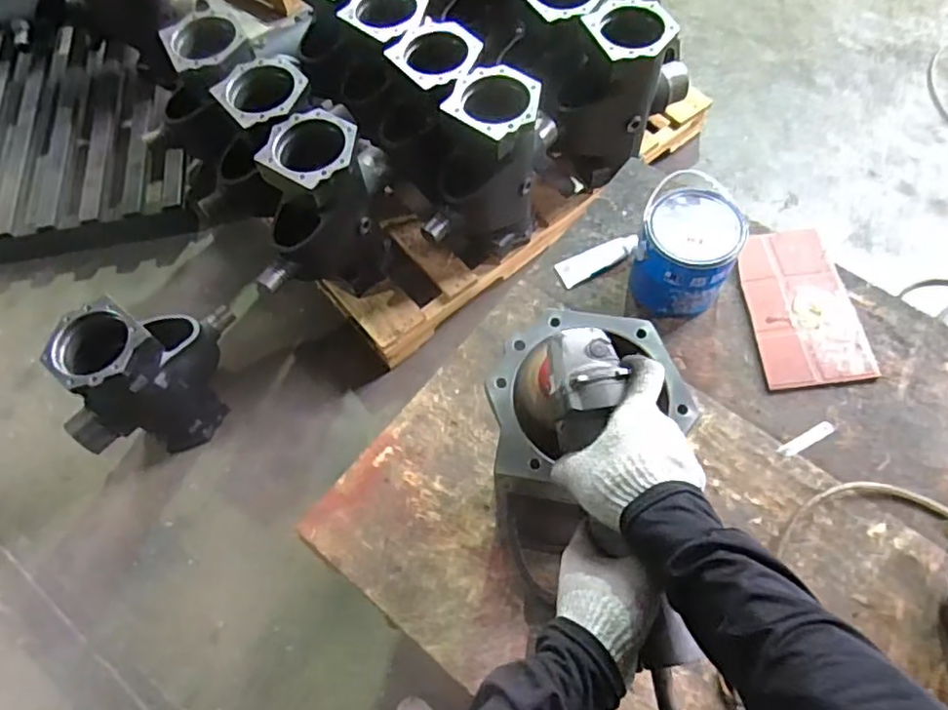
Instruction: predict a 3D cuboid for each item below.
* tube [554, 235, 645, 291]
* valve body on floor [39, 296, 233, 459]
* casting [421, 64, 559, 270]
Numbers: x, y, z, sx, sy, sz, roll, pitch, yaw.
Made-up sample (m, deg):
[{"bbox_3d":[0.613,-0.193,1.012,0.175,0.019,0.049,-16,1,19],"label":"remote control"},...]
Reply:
[{"bbox_3d":[0.225,-0.172,1.114,0.155,0.024,0.060,-22,65,-8],"label":"tube"},{"bbox_3d":[-0.715,0.044,1.386,0.234,0.422,0.359,10,67,9],"label":"valve body on floor"},{"bbox_3d":[0.039,-0.398,1.445,0.220,0.430,0.346,12,65,8],"label":"casting"}]

